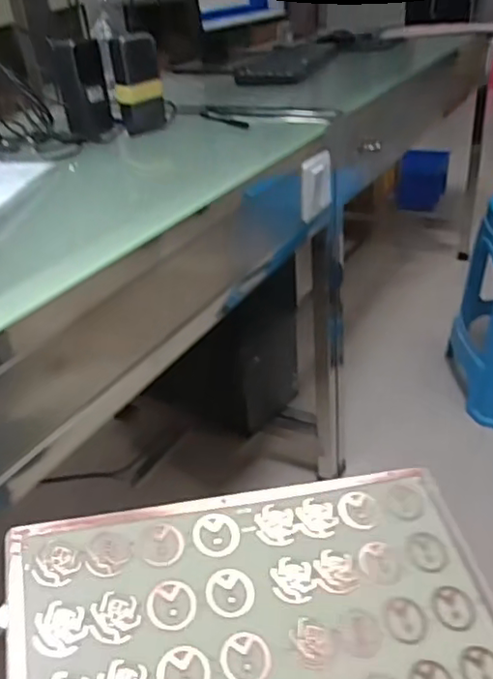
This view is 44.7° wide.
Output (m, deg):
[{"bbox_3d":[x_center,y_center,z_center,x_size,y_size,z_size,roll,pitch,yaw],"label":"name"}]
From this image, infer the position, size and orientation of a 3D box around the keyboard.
[{"bbox_3d":[0.094,-0.595,1.283,0.145,0.029,0.438,6,33,17],"label":"keyboard"}]

